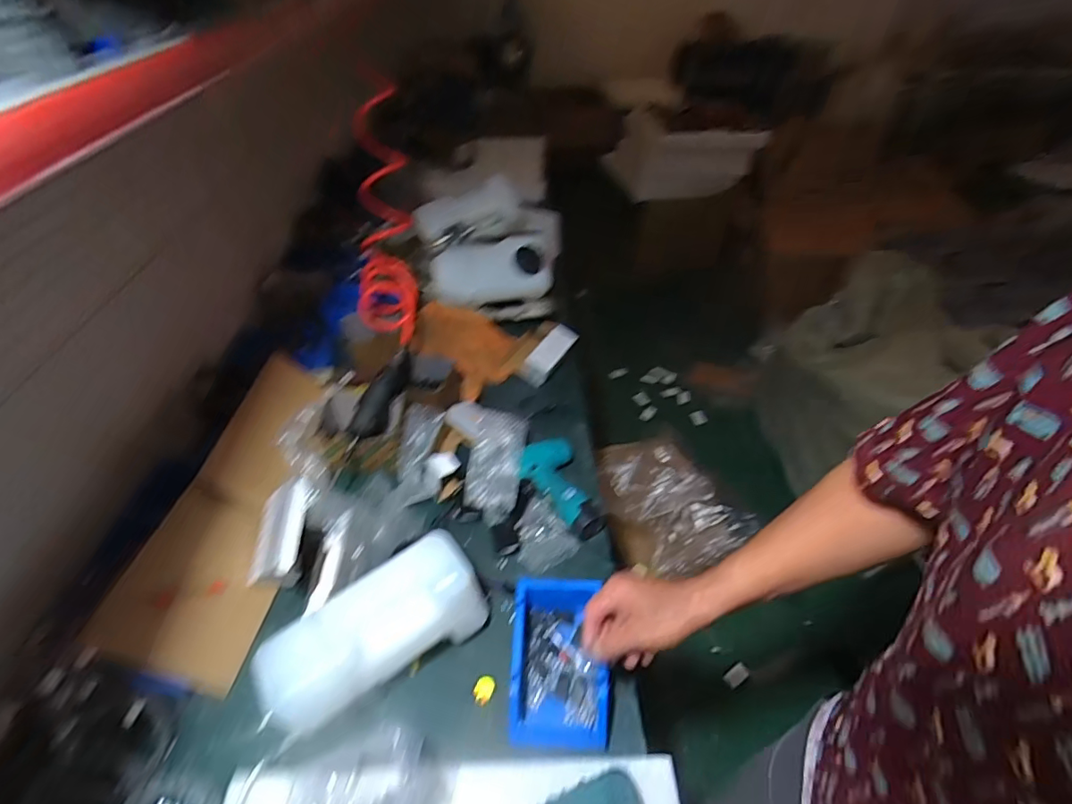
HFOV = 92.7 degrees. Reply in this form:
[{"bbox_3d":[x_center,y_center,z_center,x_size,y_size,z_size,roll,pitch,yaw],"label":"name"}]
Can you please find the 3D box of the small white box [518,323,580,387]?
[{"bbox_3d":[0.029,-0.107,1.144,0.067,0.050,0.148,41,61,0],"label":"small white box"}]

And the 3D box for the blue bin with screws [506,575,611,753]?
[{"bbox_3d":[0.028,0.329,0.656,0.110,0.077,0.186,0,43,1],"label":"blue bin with screws"}]

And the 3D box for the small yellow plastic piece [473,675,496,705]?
[{"bbox_3d":[-0.066,0.366,0.649,0.023,0.015,0.031,20,47,21],"label":"small yellow plastic piece"}]

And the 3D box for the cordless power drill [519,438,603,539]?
[{"bbox_3d":[0.036,0.152,0.882,0.110,0.061,0.196,-13,44,-14],"label":"cordless power drill"}]

